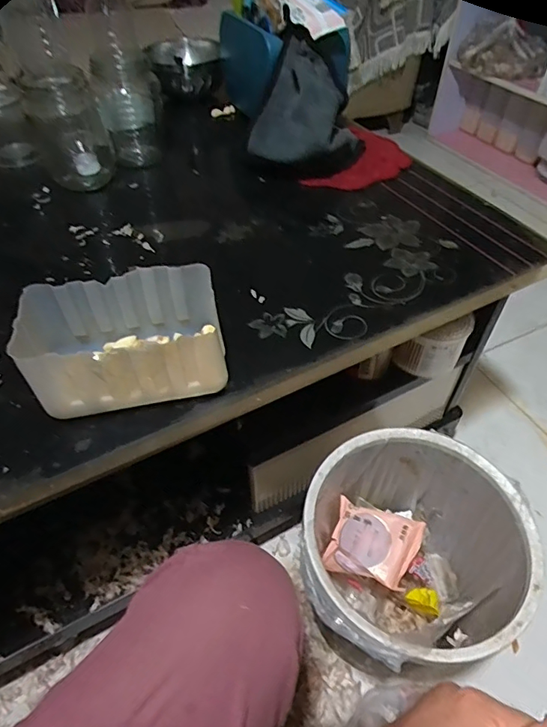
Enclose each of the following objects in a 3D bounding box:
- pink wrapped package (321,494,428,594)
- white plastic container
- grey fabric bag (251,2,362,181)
[{"bbox_3d":[0.124,0.227,0.590,0.107,0.040,0.089,12,64,27],"label":"pink wrapped package"},{"bbox_3d":[-0.126,-0.014,0.413,0.155,0.086,0.099,-9,49,-8],"label":"white plastic container"},{"bbox_3d":[0.049,-0.355,0.661,0.139,0.143,0.151,18,50,15],"label":"grey fabric bag"}]

